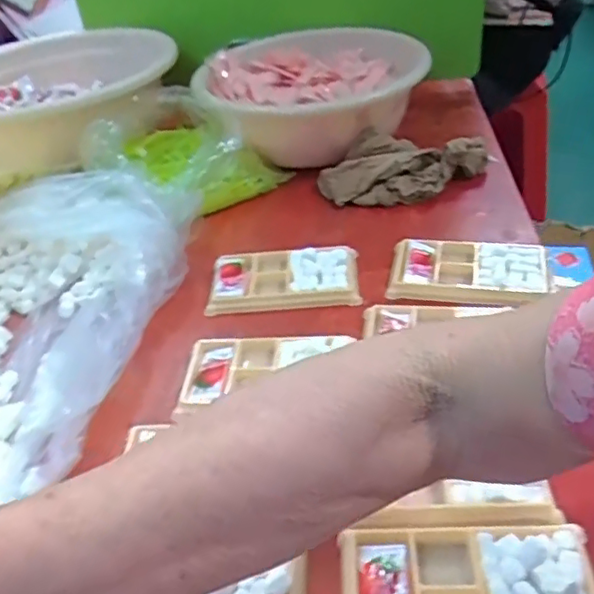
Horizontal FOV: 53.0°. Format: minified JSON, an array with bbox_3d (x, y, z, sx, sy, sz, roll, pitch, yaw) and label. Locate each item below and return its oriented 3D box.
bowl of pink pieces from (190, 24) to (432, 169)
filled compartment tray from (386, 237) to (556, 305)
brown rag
[{"bbox_3d":[0.006,-0.254,0.752,0.258,0.100,0.269,-4,41,4],"label":"bowl of pink pieces"},{"bbox_3d":[0.152,-0.025,0.529,0.131,0.019,0.075,4,42,13],"label":"filled compartment tray"},{"bbox_3d":[0.115,-0.137,0.649,0.176,0.056,0.082,3,42,11],"label":"brown rag"}]

